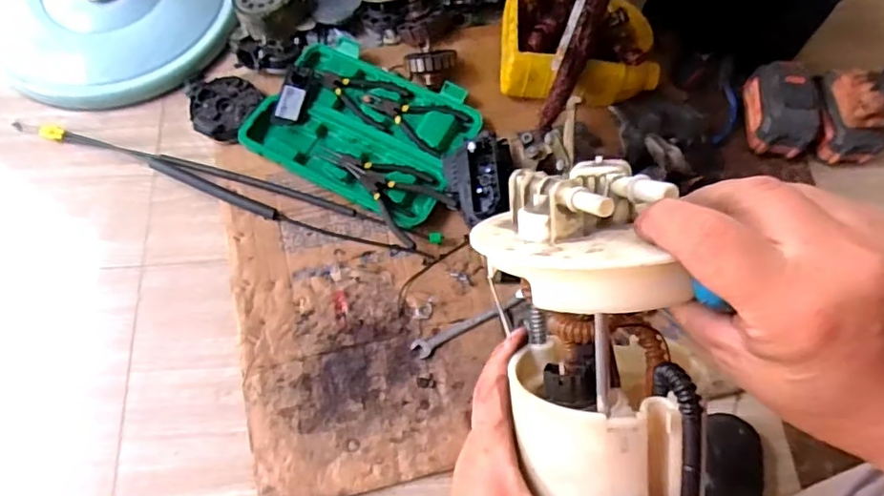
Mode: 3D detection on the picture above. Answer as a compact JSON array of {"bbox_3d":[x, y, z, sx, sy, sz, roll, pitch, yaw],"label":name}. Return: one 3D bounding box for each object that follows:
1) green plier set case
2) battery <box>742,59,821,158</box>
[{"bbox_3d":[-0.113,-0.180,0.859,0.310,0.035,0.221,30,70,10],"label":"green plier set case"},{"bbox_3d":[0.497,-0.204,0.860,0.086,0.075,0.133,3,68,-1],"label":"battery"}]

